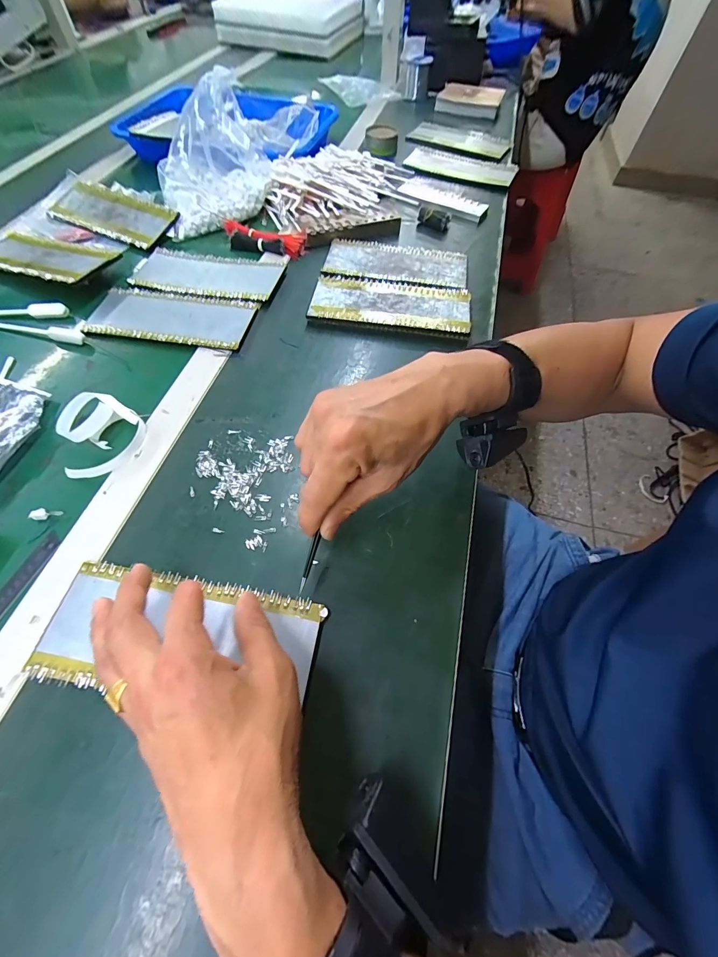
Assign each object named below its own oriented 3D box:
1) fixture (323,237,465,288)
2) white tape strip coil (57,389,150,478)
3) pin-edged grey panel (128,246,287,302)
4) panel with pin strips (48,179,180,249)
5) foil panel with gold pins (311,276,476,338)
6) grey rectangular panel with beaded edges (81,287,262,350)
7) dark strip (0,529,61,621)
[{"bbox_3d":[0.053,-0.309,0.523,0.198,0.007,0.095,10,61,4],"label":"fixture"},{"bbox_3d":[-0.257,-0.045,0.357,0.084,0.017,0.080,1,61,-1],"label":"white tape strip coil"},{"bbox_3d":[-0.206,-0.280,0.501,0.198,0.010,0.091,12,61,5],"label":"pin-edged grey panel"},{"bbox_3d":[-0.375,-0.404,0.555,0.195,0.020,0.096,26,64,12],"label":"panel with pin strips"},{"bbox_3d":[0.041,-0.224,0.469,0.197,0.010,0.093,8,61,3],"label":"foil panel with gold pins"},{"bbox_3d":[-0.234,-0.202,0.457,0.198,0.009,0.089,8,61,3],"label":"grey rectangular panel with beaded edges"},{"bbox_3d":[-0.286,0.091,0.301,0.018,0.004,0.102,18,62,8],"label":"dark strip"}]

